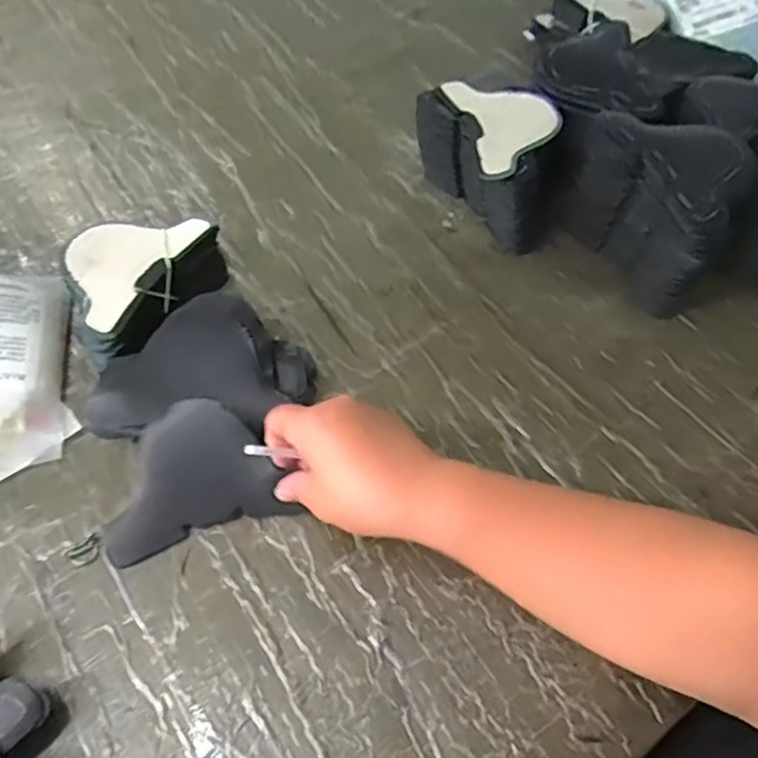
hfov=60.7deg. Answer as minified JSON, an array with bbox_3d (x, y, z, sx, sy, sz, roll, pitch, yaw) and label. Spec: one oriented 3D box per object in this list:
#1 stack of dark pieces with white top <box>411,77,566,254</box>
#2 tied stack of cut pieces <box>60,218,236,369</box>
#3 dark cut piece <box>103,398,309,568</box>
[{"bbox_3d":[0.093,-0.188,0.581,0.121,0.093,0.112,7,55,3],"label":"stack of dark pieces with white top"},{"bbox_3d":[-0.198,-0.081,0.521,0.093,0.046,0.141,29,59,17],"label":"tied stack of cut pieces"},{"bbox_3d":[-0.127,0.063,0.428,0.118,0.009,0.088,-16,91,-5],"label":"dark cut piece"}]

